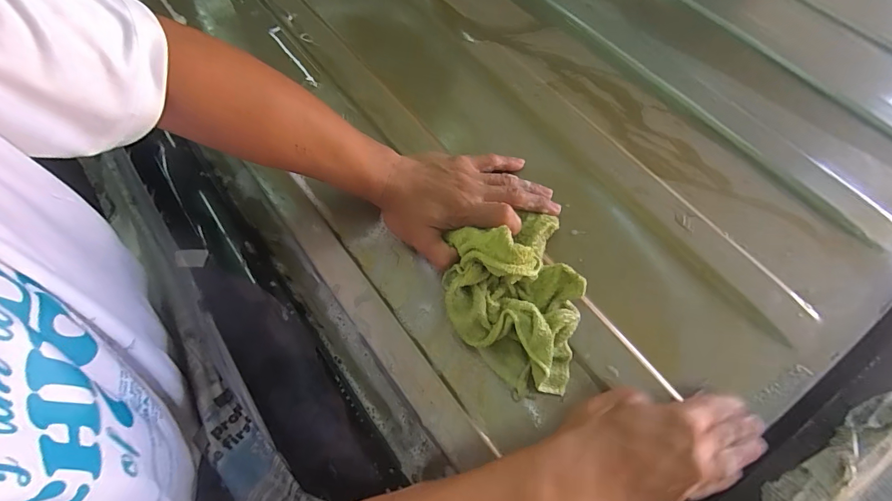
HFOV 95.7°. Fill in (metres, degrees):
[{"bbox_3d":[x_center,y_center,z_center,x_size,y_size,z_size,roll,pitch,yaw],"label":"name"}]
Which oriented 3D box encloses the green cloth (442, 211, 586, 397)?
[{"bbox_3d":[0.062,0.040,0.348,0.117,0.067,0.151,-12,66,-5],"label":"green cloth"}]

